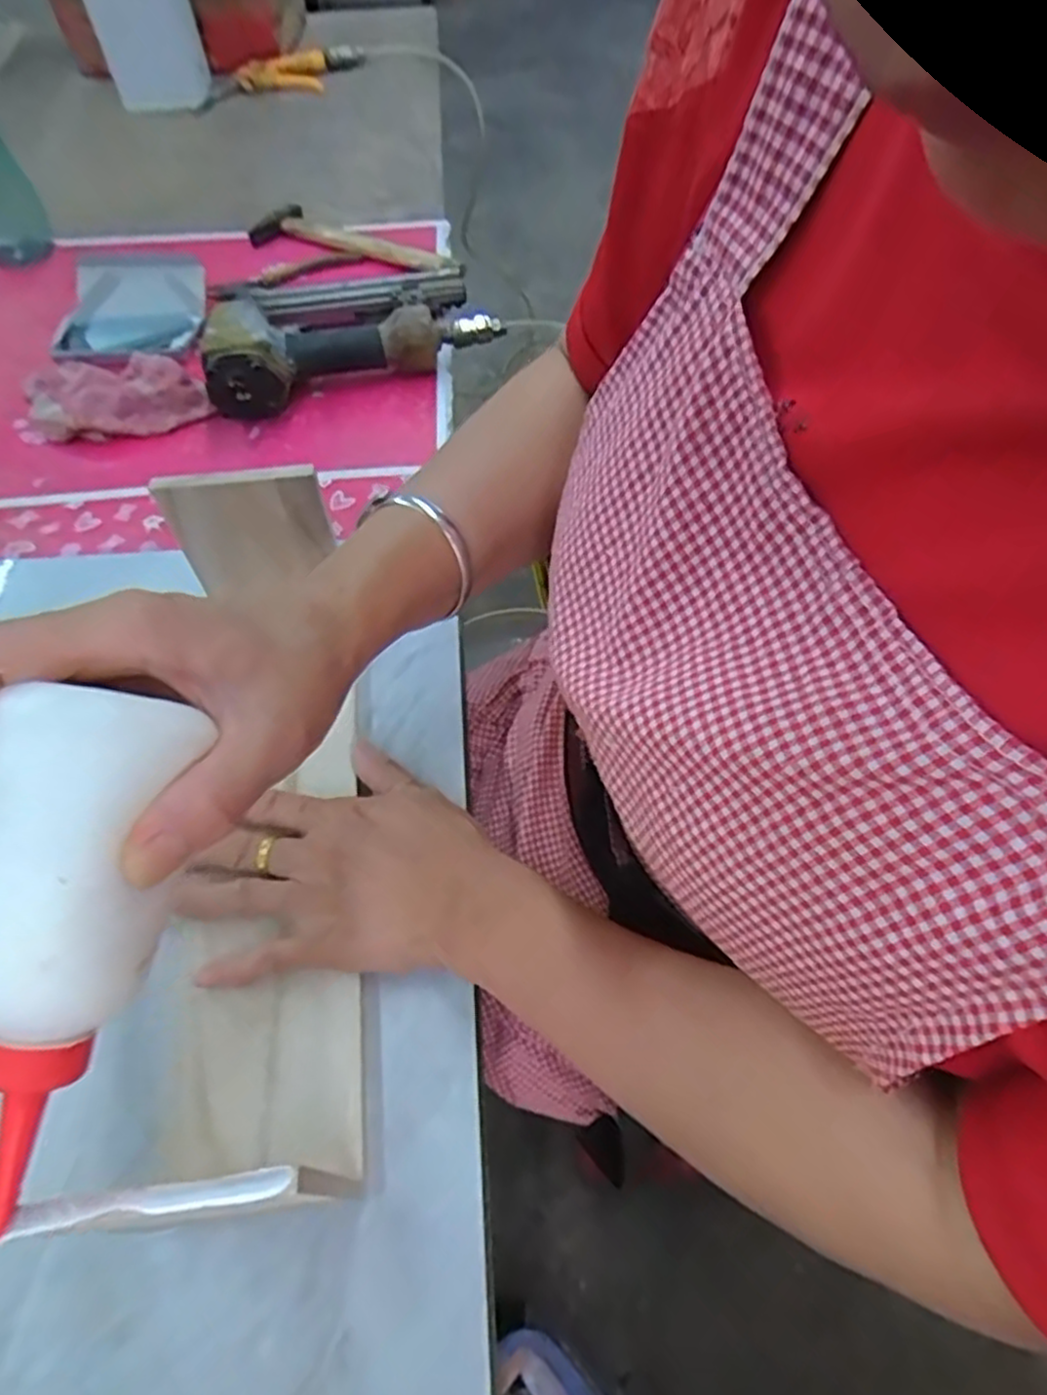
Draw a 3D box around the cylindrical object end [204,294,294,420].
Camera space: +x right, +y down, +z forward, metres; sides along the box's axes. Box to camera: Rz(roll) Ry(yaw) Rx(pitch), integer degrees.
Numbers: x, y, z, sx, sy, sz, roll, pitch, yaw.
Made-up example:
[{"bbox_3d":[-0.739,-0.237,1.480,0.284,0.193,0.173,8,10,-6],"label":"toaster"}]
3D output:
[{"bbox_3d":[-0.239,-0.291,0.625,0.073,0.056,0.111,-16,59,-12],"label":"cylindrical object end"}]

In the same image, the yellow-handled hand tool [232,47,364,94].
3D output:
[{"bbox_3d":[-0.318,-0.907,1.053,0.176,0.029,0.092,-30,62,-19],"label":"yellow-handled hand tool"}]

